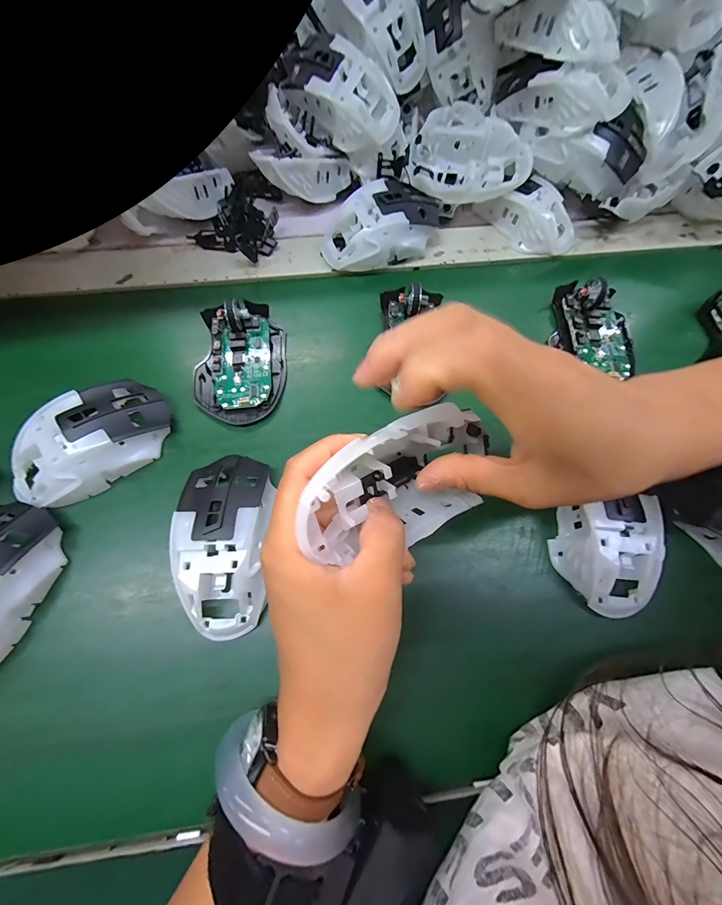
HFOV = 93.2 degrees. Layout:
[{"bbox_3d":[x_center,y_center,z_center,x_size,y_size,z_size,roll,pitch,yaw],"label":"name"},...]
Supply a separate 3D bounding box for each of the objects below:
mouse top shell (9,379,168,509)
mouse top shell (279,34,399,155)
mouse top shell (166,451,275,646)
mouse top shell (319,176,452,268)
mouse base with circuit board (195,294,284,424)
[{"bbox_3d":[-0.195,-0.009,0.245,0.108,0.033,0.063,-36,72,-12],"label":"mouse top shell"},{"bbox_3d":[-0.017,-0.329,0.314,0.105,0.045,0.057,38,87,-22],"label":"mouse top shell"},{"bbox_3d":[-0.084,0.056,0.222,0.062,0.035,0.113,-5,74,-2],"label":"mouse top shell"},{"bbox_3d":[0.027,-0.214,0.324,0.131,0.045,0.065,-21,76,-6],"label":"mouse top shell"},{"bbox_3d":[-0.100,-0.081,0.280,0.071,0.028,0.112,2,68,2],"label":"mouse base with circuit board"}]

